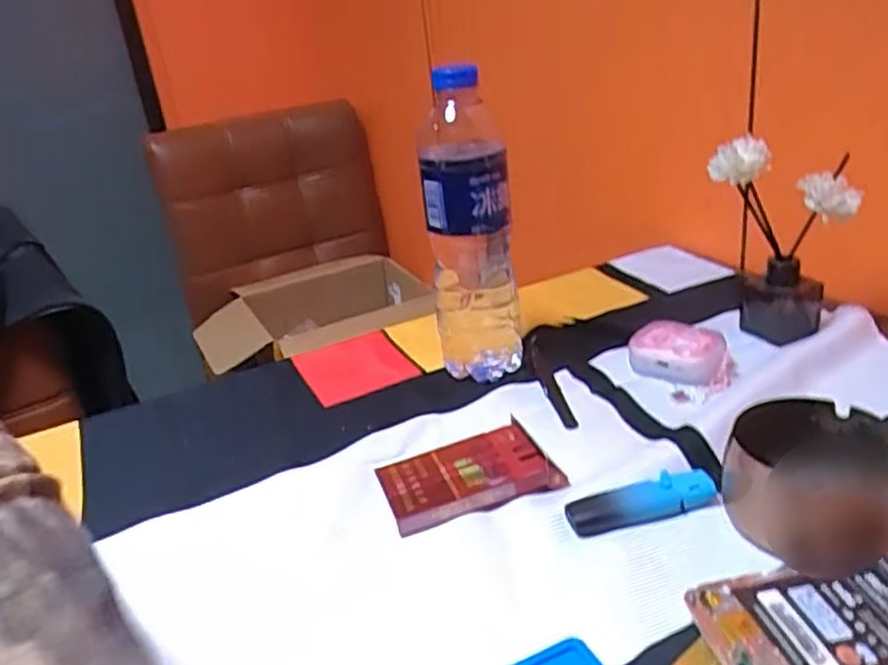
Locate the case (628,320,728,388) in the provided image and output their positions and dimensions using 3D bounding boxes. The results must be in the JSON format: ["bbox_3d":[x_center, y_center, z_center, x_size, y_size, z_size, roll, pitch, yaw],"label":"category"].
[{"bbox_3d":[0.174,0.017,0.556,0.066,0.029,0.048,7,29,28],"label":"case"}]

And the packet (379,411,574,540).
[{"bbox_3d":[0.014,0.088,0.456,0.099,0.018,0.058,-14,26,-13],"label":"packet"}]

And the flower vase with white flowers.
[{"bbox_3d":[0.254,-0.069,0.562,0.058,0.144,0.091,-26,31,-34],"label":"flower vase with white flowers"}]

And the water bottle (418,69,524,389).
[{"bbox_3d":[0.020,-0.074,0.555,0.061,0.227,0.065,-4,25,8],"label":"water bottle"}]

